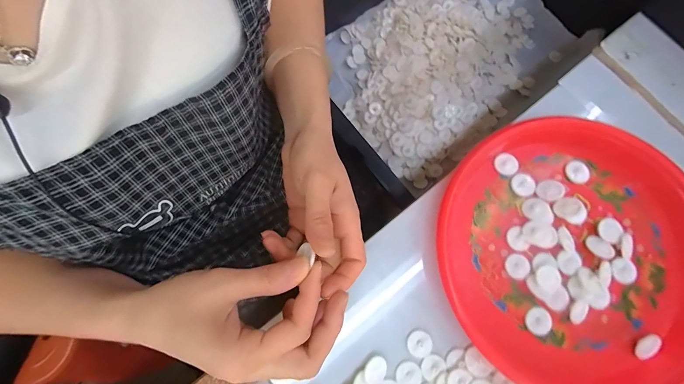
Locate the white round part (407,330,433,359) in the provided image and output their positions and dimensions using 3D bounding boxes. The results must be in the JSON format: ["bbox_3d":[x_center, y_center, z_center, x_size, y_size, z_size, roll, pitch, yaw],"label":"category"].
[{"bbox_3d":[0.066,0.129,0.264,0.020,0.004,0.020,0,77,0],"label":"white round part"}]

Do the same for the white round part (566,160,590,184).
[{"bbox_3d":[0.226,-0.019,0.298,0.019,0.005,0.023,-13,78,-3],"label":"white round part"}]

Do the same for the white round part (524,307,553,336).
[{"bbox_3d":[0.167,0.109,0.263,0.022,0.004,0.021,0,77,0],"label":"white round part"}]

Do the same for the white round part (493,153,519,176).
[{"bbox_3d":[0.158,-0.027,0.300,0.023,0.005,0.019,28,79,6],"label":"white round part"}]

